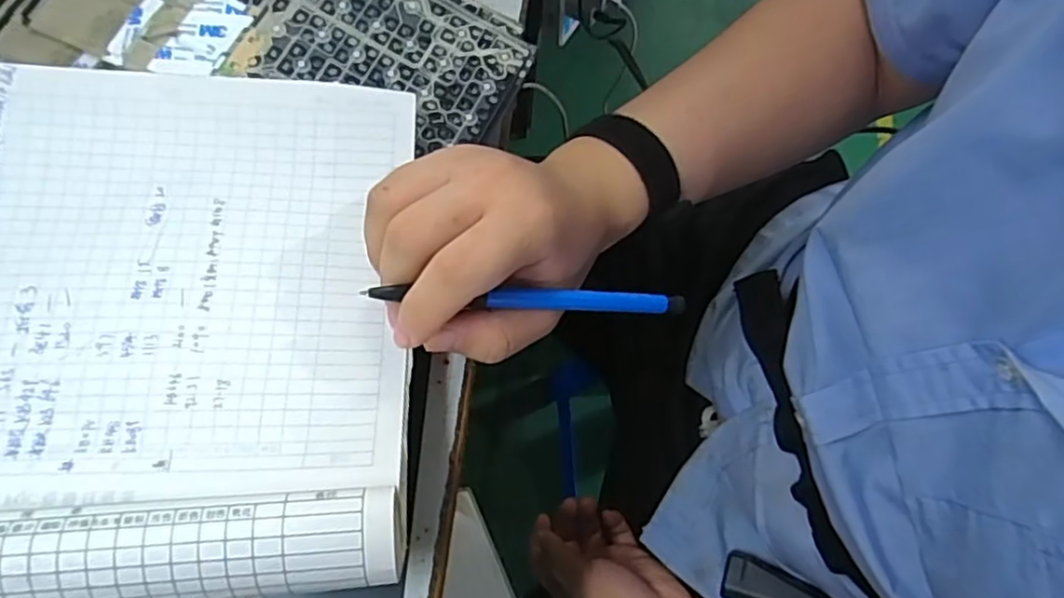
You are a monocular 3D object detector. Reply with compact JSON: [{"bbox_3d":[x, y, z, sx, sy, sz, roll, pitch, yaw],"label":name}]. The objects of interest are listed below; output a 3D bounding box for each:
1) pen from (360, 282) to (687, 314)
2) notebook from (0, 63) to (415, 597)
[{"bbox_3d":[0.003,0.000,0.275,0.140,0.006,0.009,2,71,-19],"label":"pen"},{"bbox_3d":[-0.201,0.003,0.258,0.291,0.042,0.225,-2,72,-3],"label":"notebook"}]

